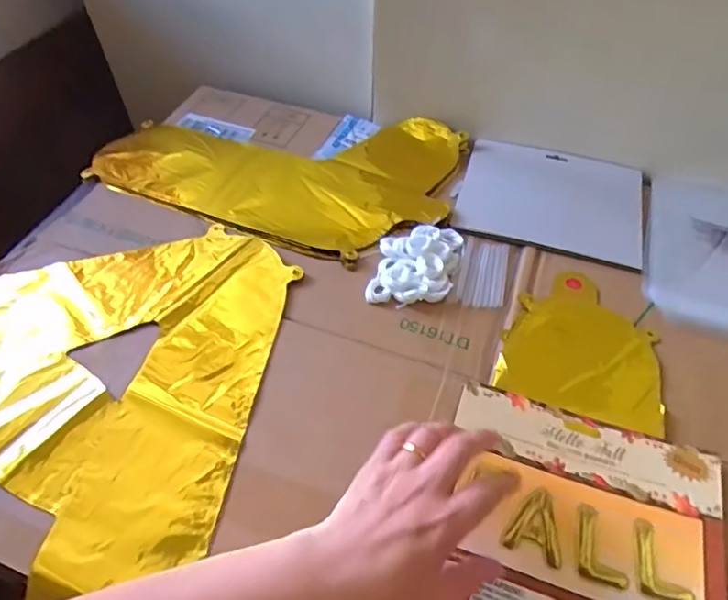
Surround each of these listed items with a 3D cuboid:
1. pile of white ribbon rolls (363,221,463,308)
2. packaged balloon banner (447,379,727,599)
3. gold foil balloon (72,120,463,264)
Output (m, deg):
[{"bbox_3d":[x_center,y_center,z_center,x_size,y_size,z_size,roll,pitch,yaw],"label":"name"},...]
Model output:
[{"bbox_3d":[0.051,-0.035,0.505,0.078,0.018,0.100,11,52,7],"label":"pile of white ribbon rolls"},{"bbox_3d":[0.150,0.154,0.370,0.185,0.017,0.160,17,53,12],"label":"packaged balloon banner"},{"bbox_3d":[-0.089,-0.165,0.617,0.387,0.030,0.238,21,54,14],"label":"gold foil balloon"}]

